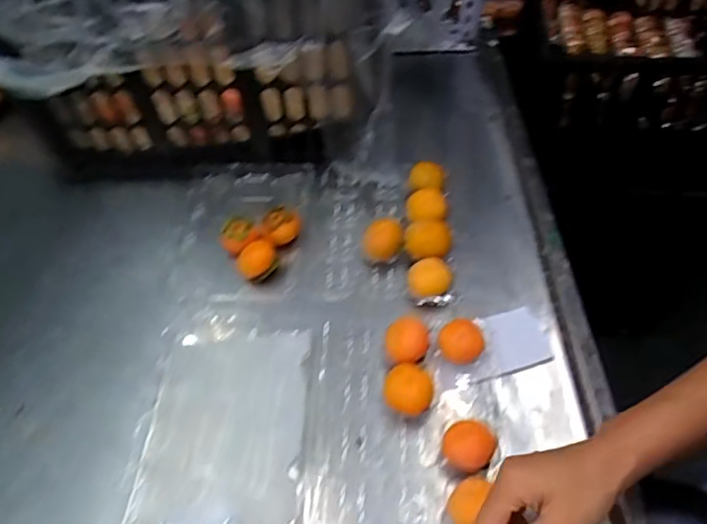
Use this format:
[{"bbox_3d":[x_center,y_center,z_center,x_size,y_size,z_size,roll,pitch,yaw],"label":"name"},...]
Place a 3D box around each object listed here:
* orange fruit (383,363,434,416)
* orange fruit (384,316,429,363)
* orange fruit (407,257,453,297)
[{"bbox_3d":[0.054,0.128,0.531,0.045,0.043,0.048,24,57,21],"label":"orange fruit"},{"bbox_3d":[0.055,0.082,0.570,0.048,0.036,0.052,10,53,11],"label":"orange fruit"},{"bbox_3d":[0.085,0.019,0.614,0.045,0.039,0.049,-1,51,3],"label":"orange fruit"}]

